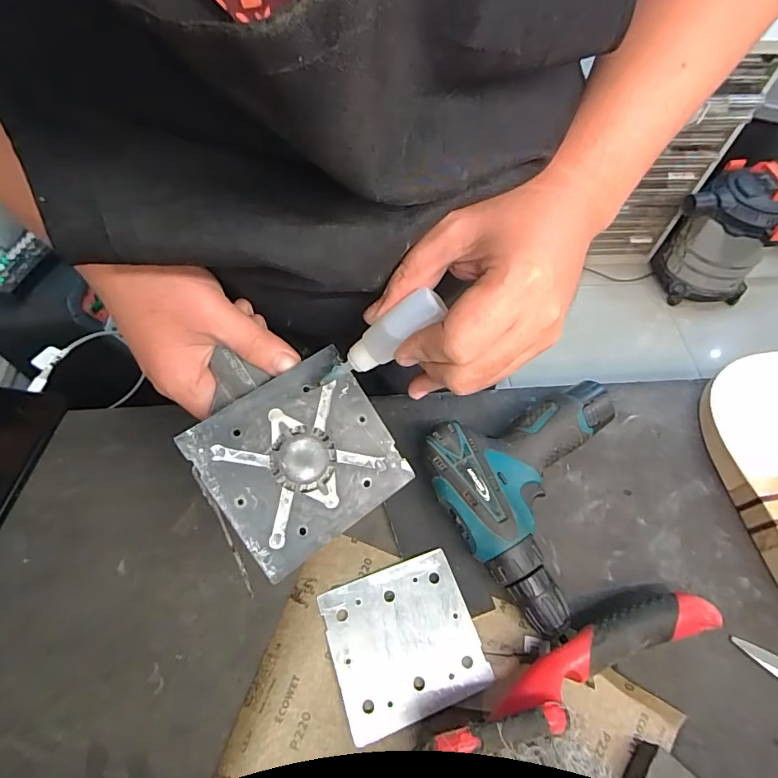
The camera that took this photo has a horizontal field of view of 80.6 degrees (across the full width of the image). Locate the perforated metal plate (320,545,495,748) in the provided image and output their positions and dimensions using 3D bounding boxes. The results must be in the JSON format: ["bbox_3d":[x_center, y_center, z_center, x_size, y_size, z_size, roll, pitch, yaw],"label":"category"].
[{"bbox_3d":[0.011,0.197,0.362,0.111,0.004,0.104,-17,61,-12],"label":"perforated metal plate"}]

